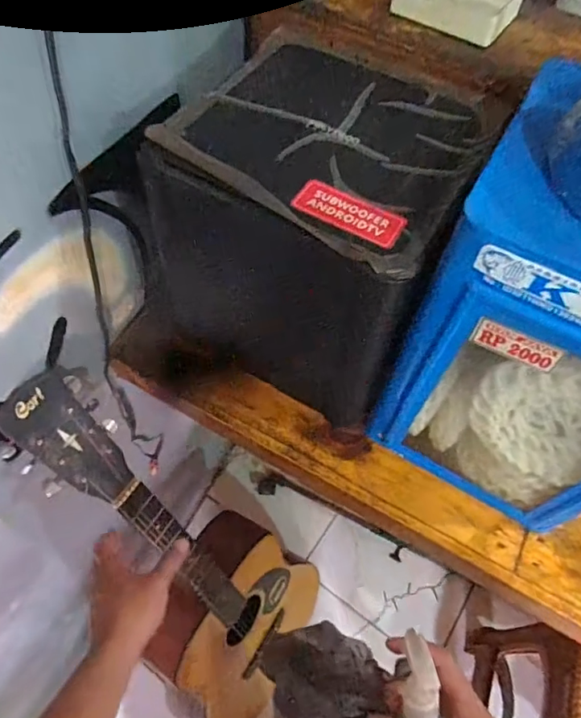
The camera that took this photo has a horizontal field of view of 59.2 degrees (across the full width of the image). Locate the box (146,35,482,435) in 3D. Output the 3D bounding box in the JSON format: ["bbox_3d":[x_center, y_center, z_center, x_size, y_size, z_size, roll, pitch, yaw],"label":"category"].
[{"bbox_3d":[0.036,-0.132,0.565,0.256,0.284,0.253,28,59,13],"label":"box"}]

